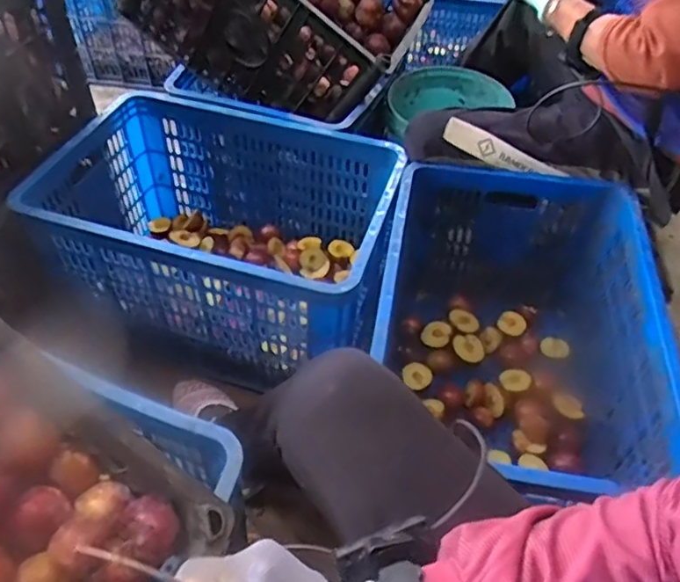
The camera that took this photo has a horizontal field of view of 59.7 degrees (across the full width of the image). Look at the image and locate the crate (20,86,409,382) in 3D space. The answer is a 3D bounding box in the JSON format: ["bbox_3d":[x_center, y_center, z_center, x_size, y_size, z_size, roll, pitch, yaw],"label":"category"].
[{"bbox_3d":[-0.196,-0.097,1.057,0.551,0.289,0.376,14,49,8],"label":"crate"}]

